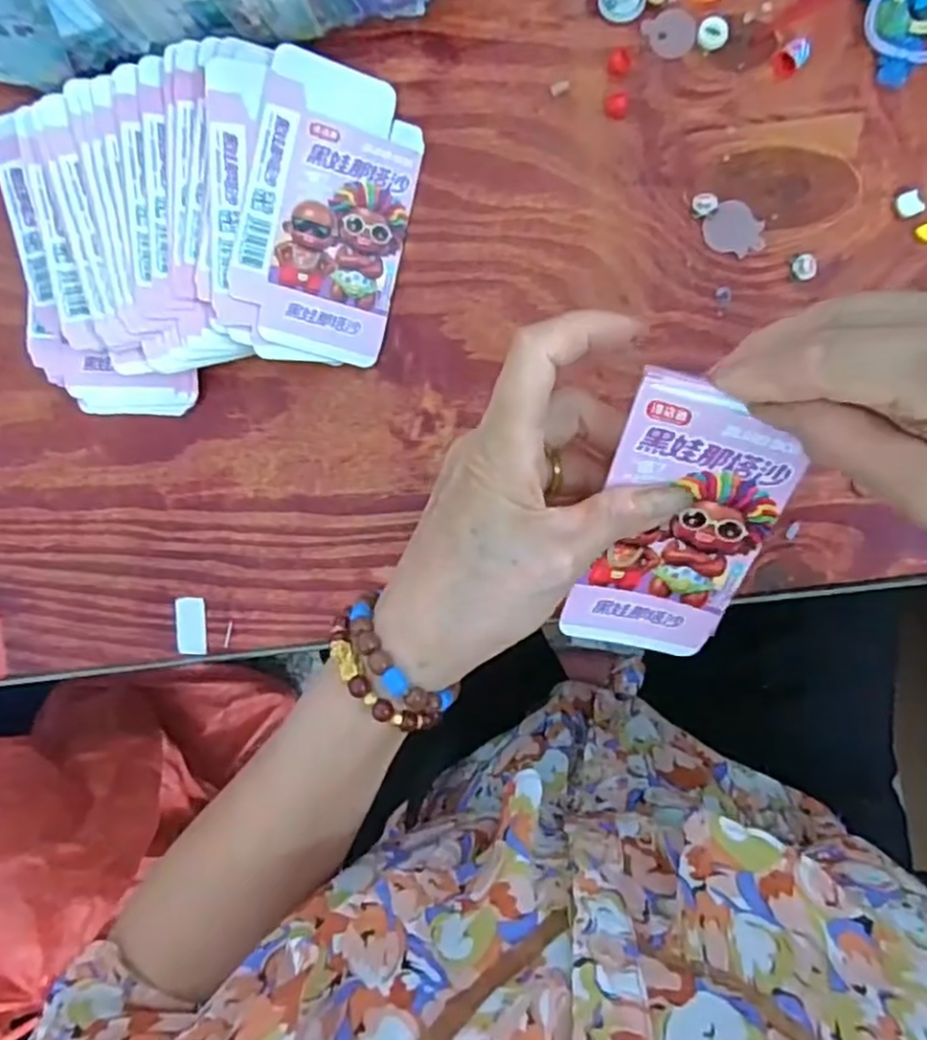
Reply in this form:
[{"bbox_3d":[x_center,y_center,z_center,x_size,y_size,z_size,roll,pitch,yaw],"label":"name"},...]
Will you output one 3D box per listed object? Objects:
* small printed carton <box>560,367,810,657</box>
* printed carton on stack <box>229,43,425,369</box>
[{"bbox_3d":[0.085,0.005,0.281,0.065,0.009,0.123,11,125,6],"label":"small printed carton"},{"bbox_3d":[-0.071,-0.164,0.377,0.083,0.004,0.147,12,92,-16],"label":"printed carton on stack"}]

